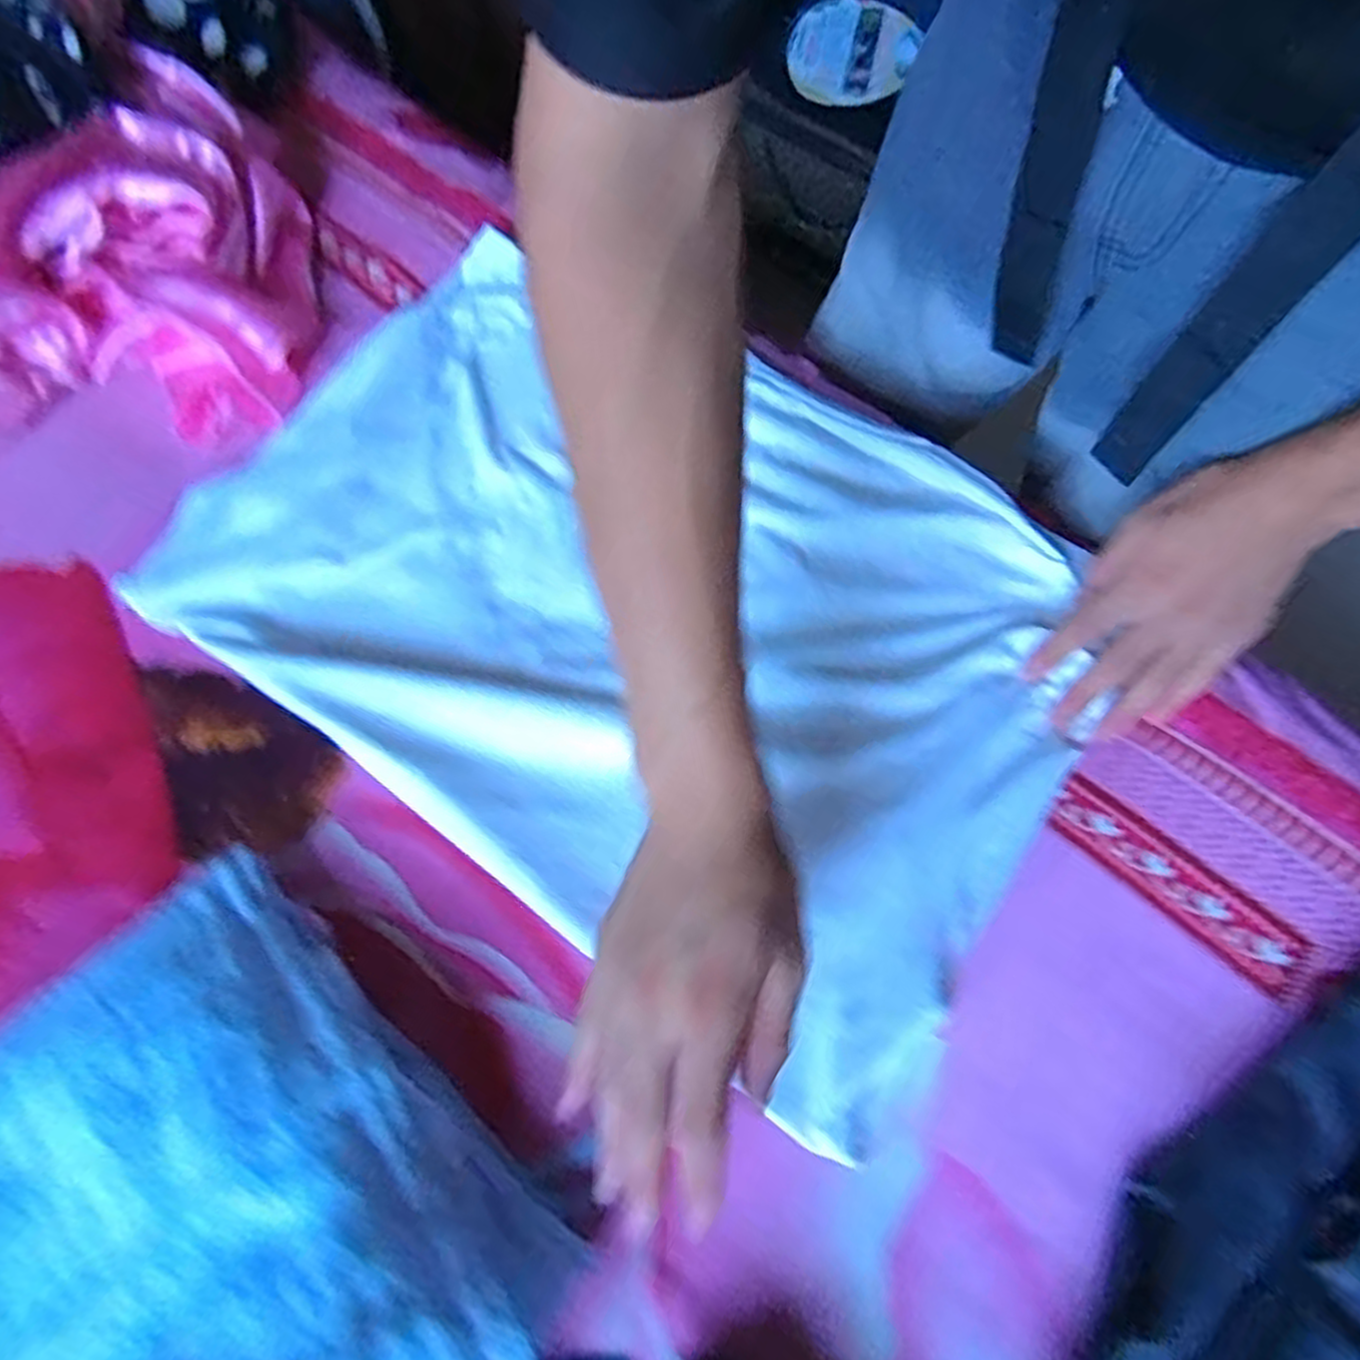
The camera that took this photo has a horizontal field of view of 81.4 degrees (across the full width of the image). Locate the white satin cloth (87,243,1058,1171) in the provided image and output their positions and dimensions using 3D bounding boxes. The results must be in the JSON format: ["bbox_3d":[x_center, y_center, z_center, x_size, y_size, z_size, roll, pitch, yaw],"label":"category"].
[{"bbox_3d":[-0.029,-0.056,0.478,0.529,0.027,0.359,34,74,14],"label":"white satin cloth"}]

